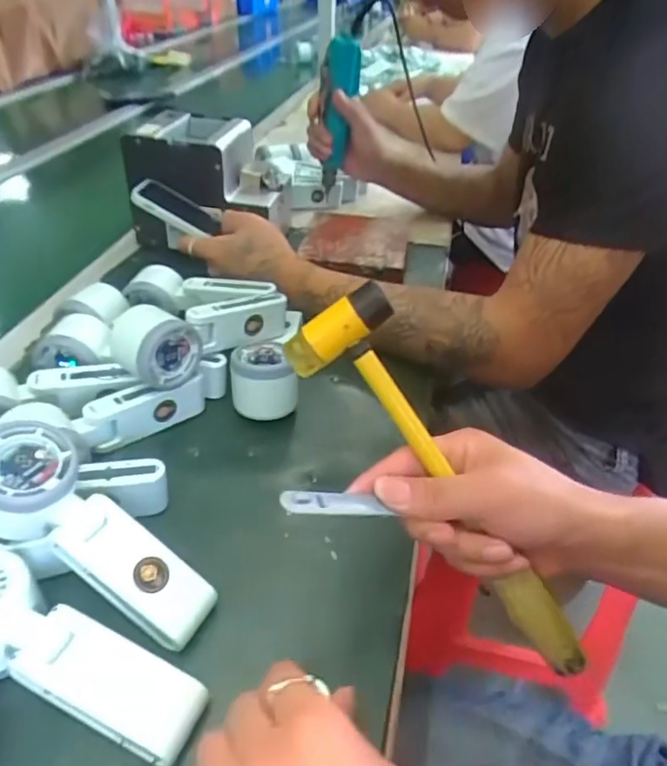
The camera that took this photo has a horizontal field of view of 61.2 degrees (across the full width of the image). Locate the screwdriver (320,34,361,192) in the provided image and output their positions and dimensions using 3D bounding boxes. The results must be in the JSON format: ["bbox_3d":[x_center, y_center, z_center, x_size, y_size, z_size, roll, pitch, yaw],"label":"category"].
[{"bbox_3d":[0.005,-0.366,0.804,0.050,0.214,0.057,3,39,1],"label":"screwdriver"}]

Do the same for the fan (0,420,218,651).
[{"bbox_3d":[-0.150,0.097,0.349,0.166,0.046,0.053,42,43,-4],"label":"fan"}]

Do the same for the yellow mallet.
[{"bbox_3d":[0.068,0.069,0.325,0.262,0.044,0.036,56,46,-7],"label":"yellow mallet"}]

